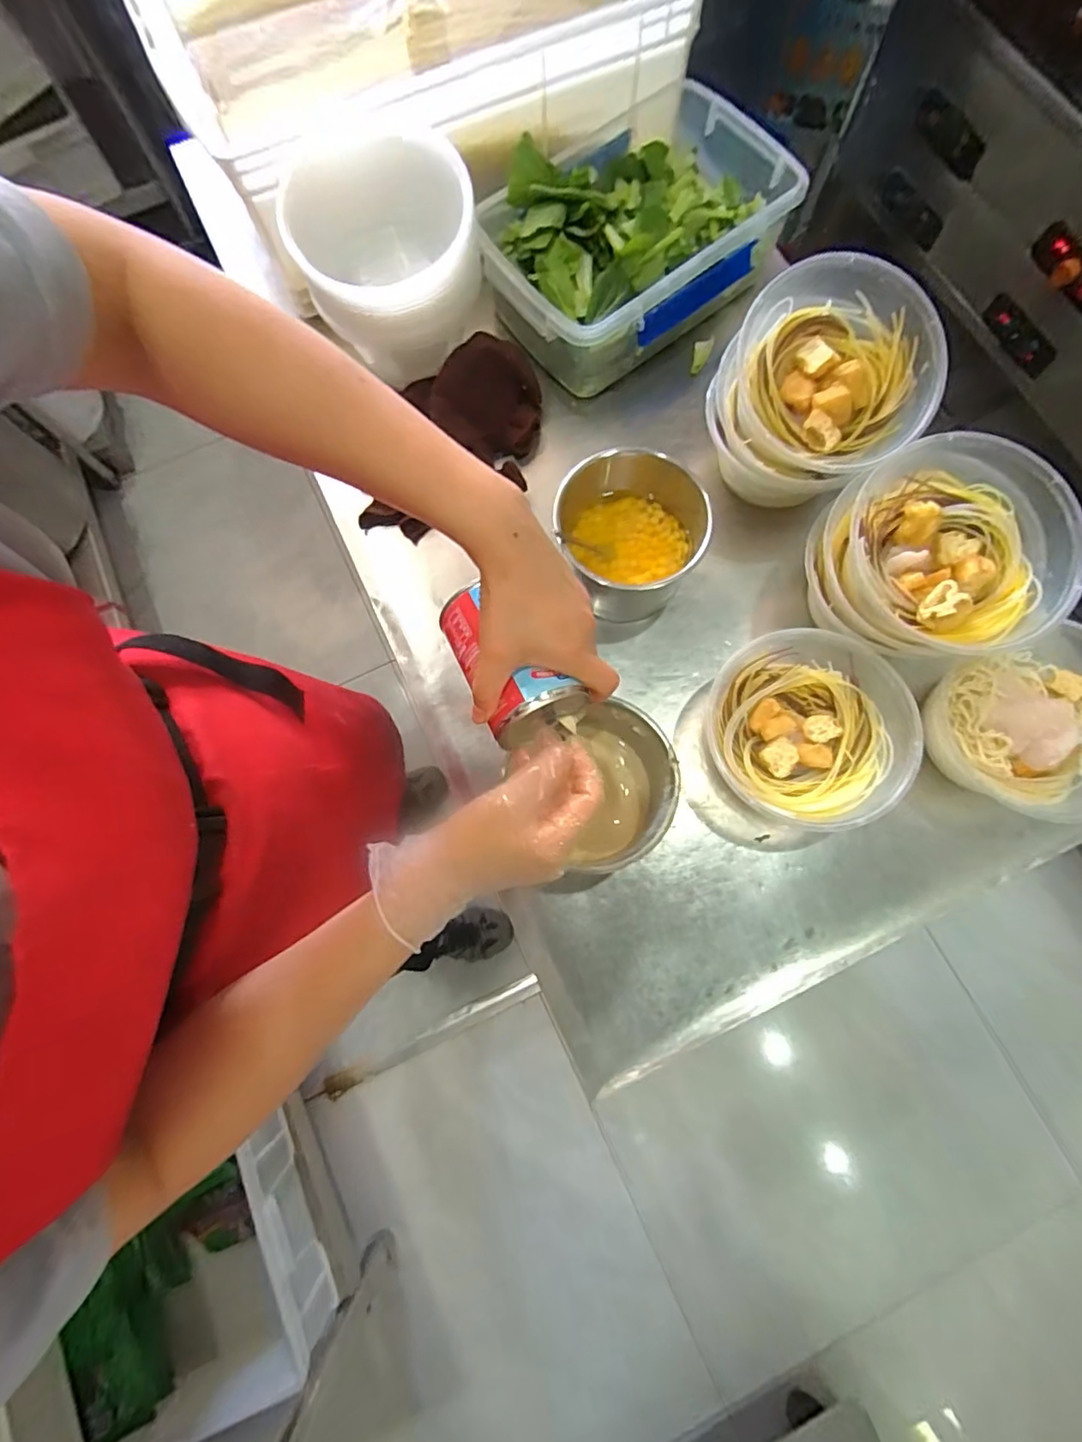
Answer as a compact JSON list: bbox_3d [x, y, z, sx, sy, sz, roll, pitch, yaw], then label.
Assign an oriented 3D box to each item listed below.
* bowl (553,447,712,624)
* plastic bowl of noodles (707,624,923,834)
[{"bbox_3d":[0.079,-0.171,0.530,0.129,0.090,0.141,0,77,1],"label":"bowl"},{"bbox_3d":[0.228,0.011,0.495,0.155,0.068,0.161,0,77,1],"label":"plastic bowl of noodles"}]

